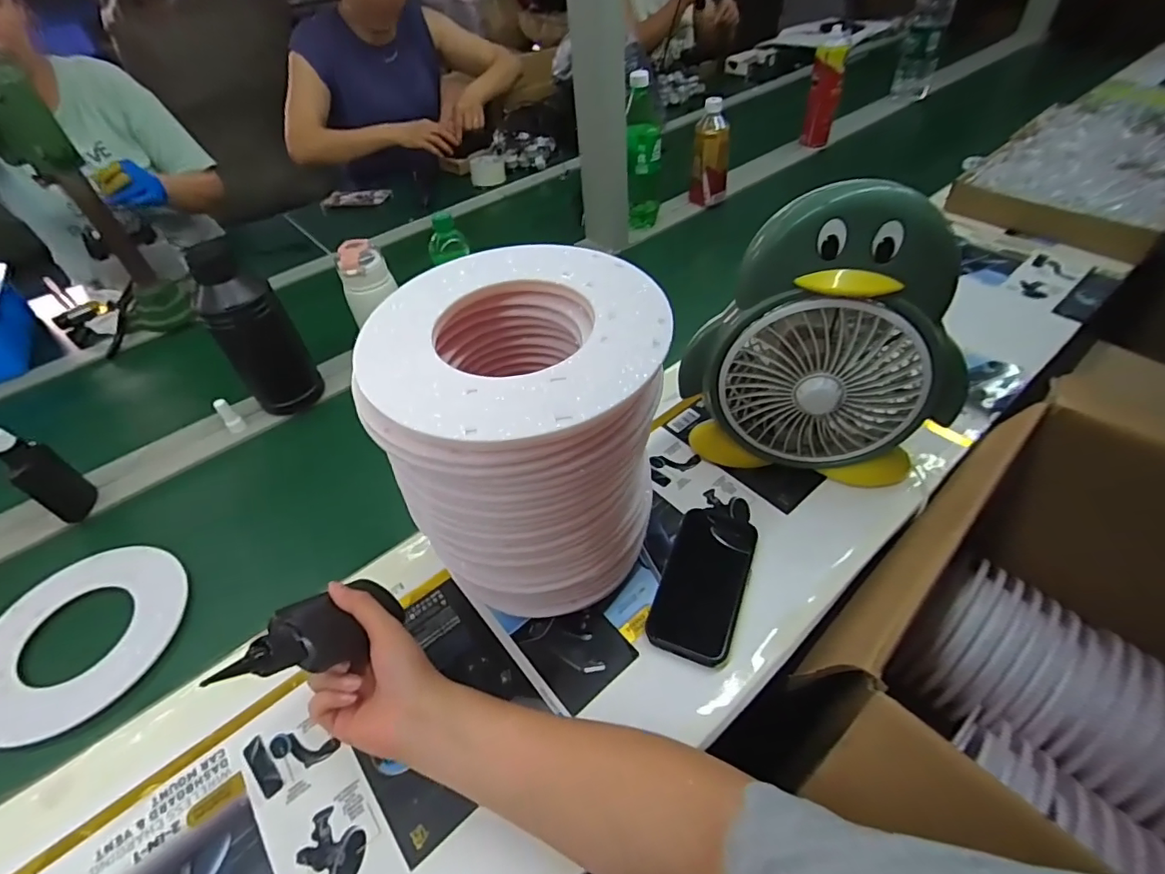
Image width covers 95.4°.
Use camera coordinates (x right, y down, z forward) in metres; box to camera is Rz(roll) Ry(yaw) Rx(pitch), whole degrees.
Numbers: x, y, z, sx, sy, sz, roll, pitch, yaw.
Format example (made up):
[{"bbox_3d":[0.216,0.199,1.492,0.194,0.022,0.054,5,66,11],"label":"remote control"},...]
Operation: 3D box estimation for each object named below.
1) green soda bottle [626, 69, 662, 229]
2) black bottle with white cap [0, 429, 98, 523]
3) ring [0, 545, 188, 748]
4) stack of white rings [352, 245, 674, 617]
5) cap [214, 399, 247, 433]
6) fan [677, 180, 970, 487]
[{"bbox_3d":[0.112,-0.508,0.968,0.065,0.246,0.078,0,47,5],"label":"green soda bottle"},{"bbox_3d":[-0.607,0.034,0.587,0.041,0.154,0.045,24,53,24],"label":"black bottle with white cap"},{"bbox_3d":[-0.495,0.192,0.521,0.183,0.009,0.182,-2,47,2],"label":"ring"},{"bbox_3d":[-0.036,0.026,0.439,0.190,0.292,0.188,7,48,12],"label":"stack of white rings"},{"bbox_3d":[-0.466,-0.030,0.700,0.019,0.045,0.018,-2,47,2],"label":"cap"},{"bbox_3d":[0.232,-0.082,0.512,0.254,0.273,0.092,10,49,13],"label":"fan"}]

